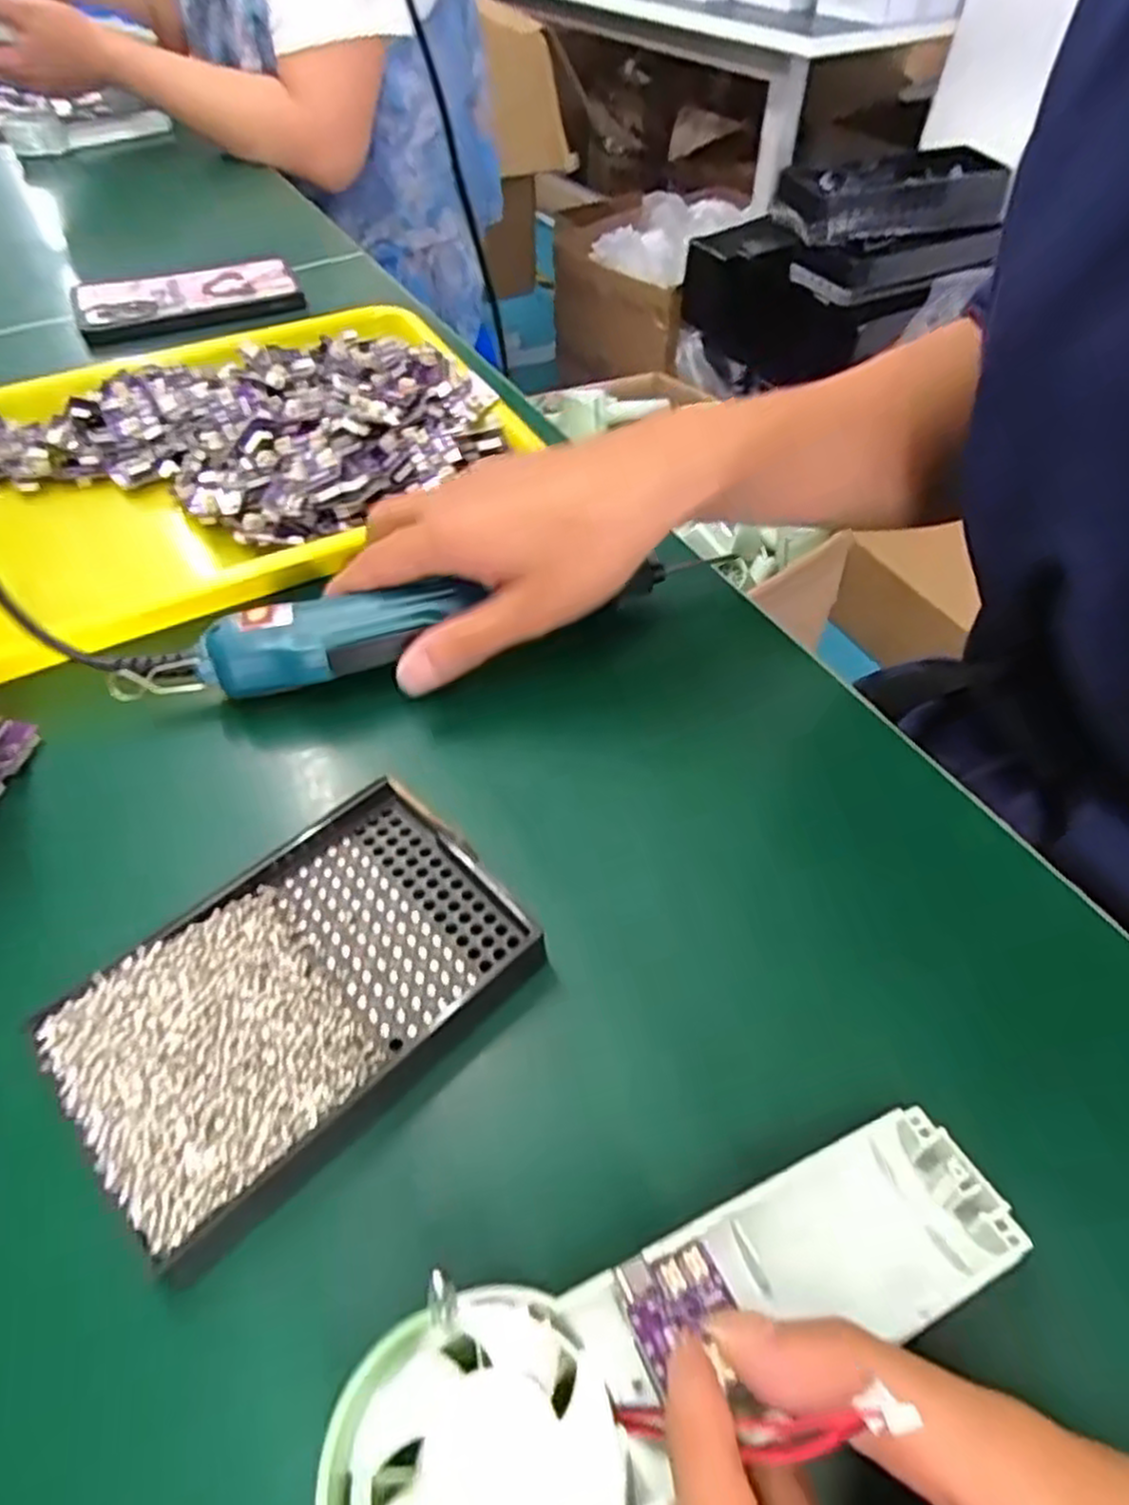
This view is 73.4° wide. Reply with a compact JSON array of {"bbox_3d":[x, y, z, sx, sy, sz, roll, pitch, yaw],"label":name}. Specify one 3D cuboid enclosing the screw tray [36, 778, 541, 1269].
[{"bbox_3d":[-0.085,0.072,0.242,0.134,0.014,0.092,-37,61,-25],"label":"screw tray"}]

